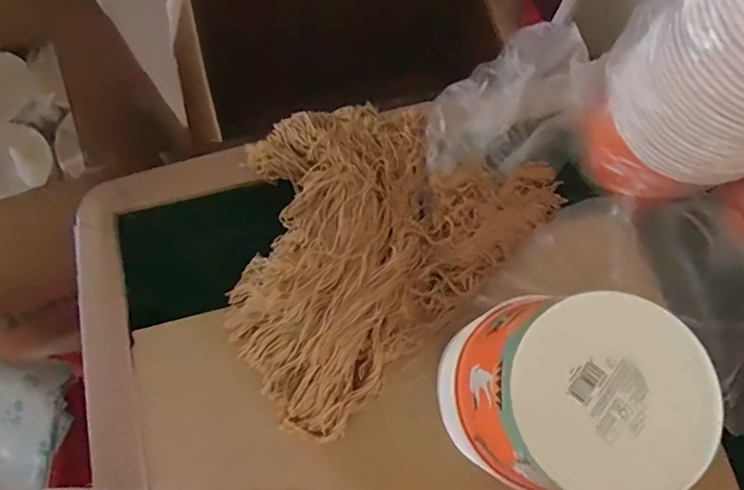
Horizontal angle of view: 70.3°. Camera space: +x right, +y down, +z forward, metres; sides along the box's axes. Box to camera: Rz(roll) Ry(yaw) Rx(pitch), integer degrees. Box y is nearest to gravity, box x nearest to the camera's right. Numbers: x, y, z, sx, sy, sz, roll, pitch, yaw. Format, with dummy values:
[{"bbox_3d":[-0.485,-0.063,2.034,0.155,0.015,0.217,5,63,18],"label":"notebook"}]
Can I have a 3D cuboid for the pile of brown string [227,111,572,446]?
[{"bbox_3d":[-0.020,-0.025,0.590,0.399,0.071,0.303,-44,80,-10],"label":"pile of brown string"}]

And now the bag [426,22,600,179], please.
[{"bbox_3d":[0.161,-0.158,0.613,0.222,0.095,0.125,-38,79,-9],"label":"bag"}]

